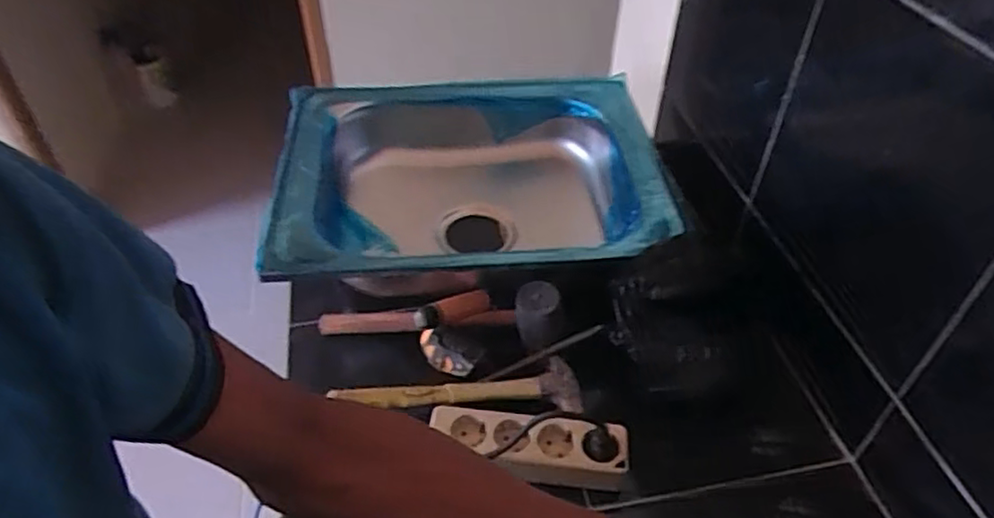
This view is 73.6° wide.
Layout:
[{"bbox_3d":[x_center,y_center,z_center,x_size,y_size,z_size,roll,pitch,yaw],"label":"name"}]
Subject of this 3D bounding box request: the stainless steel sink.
[{"bbox_3d":[-0.034,-0.077,0.920,0.482,0.176,0.399,-4,44,-5],"label":"stainless steel sink"}]

